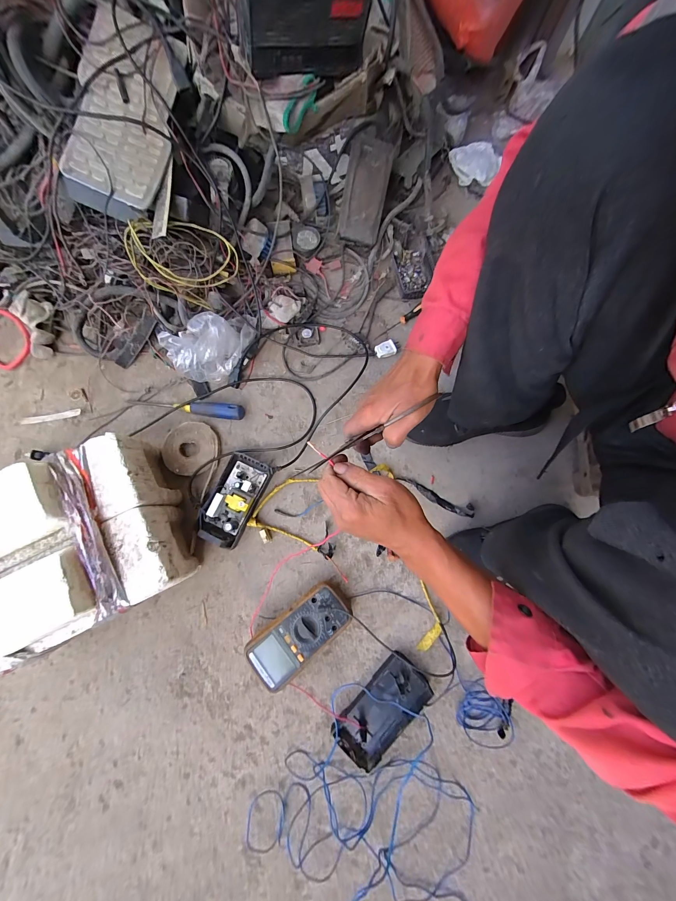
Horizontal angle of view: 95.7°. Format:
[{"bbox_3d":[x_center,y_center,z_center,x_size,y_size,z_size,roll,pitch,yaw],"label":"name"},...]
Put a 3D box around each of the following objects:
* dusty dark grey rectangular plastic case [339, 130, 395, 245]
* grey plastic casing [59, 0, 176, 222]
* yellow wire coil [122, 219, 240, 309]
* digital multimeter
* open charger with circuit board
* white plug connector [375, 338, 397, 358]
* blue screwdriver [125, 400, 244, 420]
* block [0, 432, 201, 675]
[{"bbox_3d":[0.056,-0.539,0.634,0.082,0.030,0.187,13,111,4],"label":"dusty dark grey rectangular plastic case"},{"bbox_3d":[-0.367,-0.575,0.530,0.155,0.040,0.300,18,97,-15],"label":"grey plastic casing"},{"bbox_3d":[-0.289,-0.357,0.589,0.186,0.119,0.104,-13,79,-5],"label":"yellow wire coil"},{"bbox_3d":[-0.064,0.318,0.537,0.178,0.047,0.090,-37,80,-6],"label":"digital multimeter"},{"bbox_3d":[-0.197,0.088,0.579,0.091,0.048,0.166,25,80,6],"label":"open charger with circuit board"},{"bbox_3d":[0.102,-0.221,0.667,0.046,0.019,0.034,-14,78,-2],"label":"white plug connector"},{"bbox_3d":[-0.316,-0.094,0.632,0.244,0.023,0.032,9,79,3],"label":"blue screwdriver"},{"bbox_3d":[-0.433,0.159,0.503,0.310,0.186,0.260,-28,80,-8],"label":"block"}]

